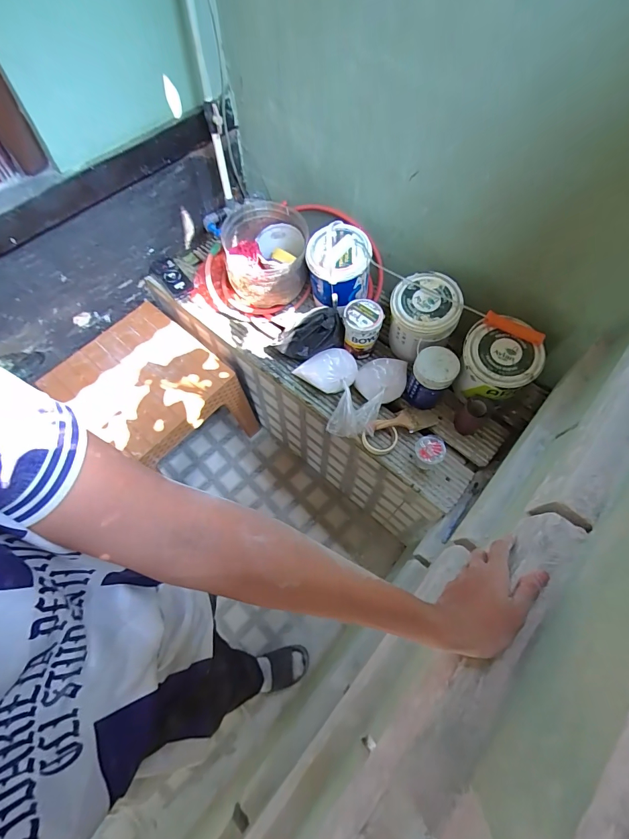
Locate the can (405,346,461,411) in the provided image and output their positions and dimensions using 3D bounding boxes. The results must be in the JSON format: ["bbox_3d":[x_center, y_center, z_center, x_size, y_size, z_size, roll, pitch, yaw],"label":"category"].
[{"bbox_3d":[0.311,-0.110,1.036,0.106,0.162,0.104,23,67,9],"label":"can"}]

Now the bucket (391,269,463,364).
[{"bbox_3d":[0.294,-0.276,1.067,0.182,0.189,0.167,27,67,11],"label":"bucket"}]

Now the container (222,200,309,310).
[{"bbox_3d":[-0.145,-0.490,1.171,0.236,0.202,0.254,-5,65,-4],"label":"container"}]

